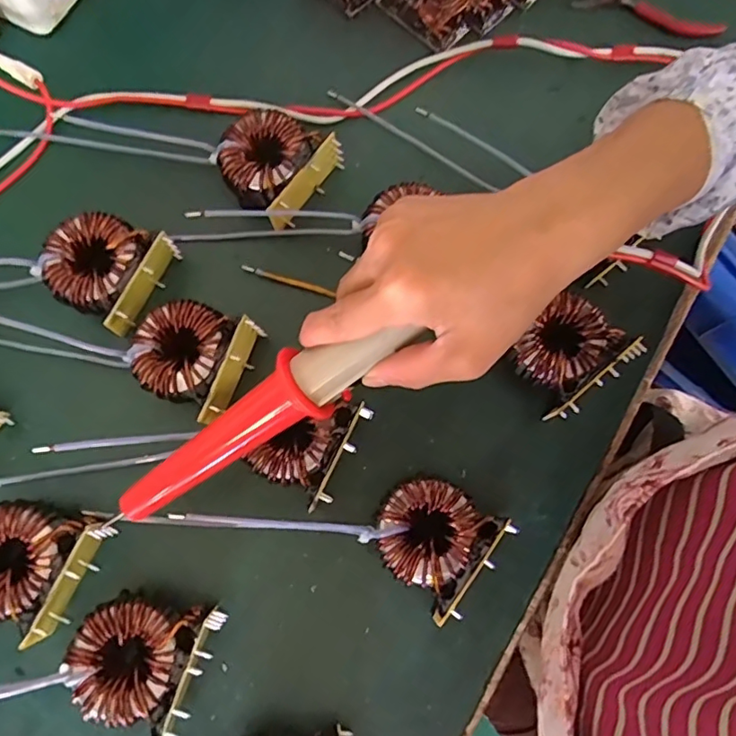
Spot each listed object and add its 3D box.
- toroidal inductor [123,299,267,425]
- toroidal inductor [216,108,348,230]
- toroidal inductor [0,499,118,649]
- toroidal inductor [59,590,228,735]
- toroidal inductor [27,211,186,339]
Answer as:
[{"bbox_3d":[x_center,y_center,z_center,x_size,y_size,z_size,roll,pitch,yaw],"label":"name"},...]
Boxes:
[{"bbox_3d":[-0.122,-0.008,0.379,0.074,0.030,0.070,20,77,5],"label":"toroidal inductor"},{"bbox_3d":[-0.070,-0.153,0.411,0.074,0.033,0.070,34,79,8],"label":"toroidal inductor"},{"bbox_3d":[-0.215,0.122,0.352,0.077,0.036,0.075,27,78,6],"label":"toroidal inductor"},{"bbox_3d":[-0.140,0.178,0.337,0.074,0.038,0.069,18,77,4],"label":"toroidal inductor"},{"bbox_3d":[-0.187,-0.072,0.397,0.078,0.037,0.076,27,78,6],"label":"toroidal inductor"}]

